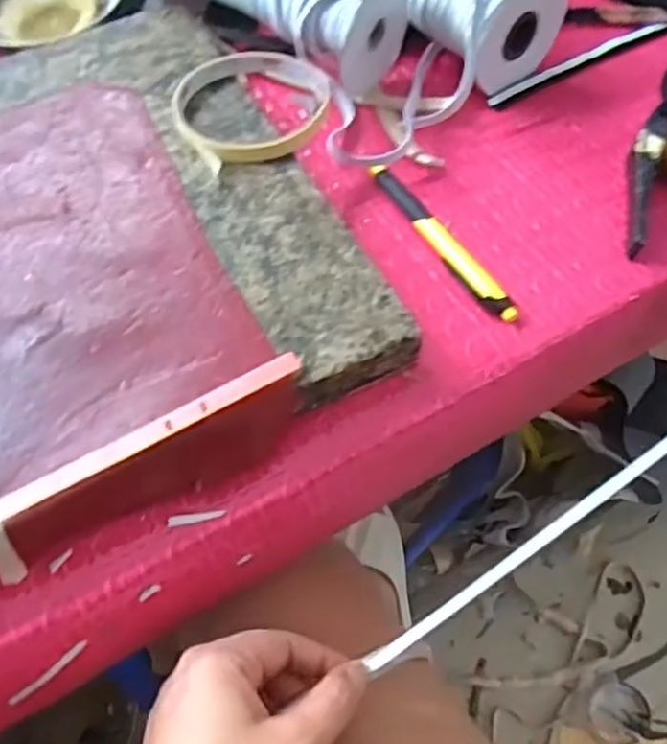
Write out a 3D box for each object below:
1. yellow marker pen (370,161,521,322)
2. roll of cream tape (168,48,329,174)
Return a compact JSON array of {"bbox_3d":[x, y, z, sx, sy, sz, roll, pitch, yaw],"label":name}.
[{"bbox_3d":[0.056,-0.071,0.363,0.013,0.010,0.118,-25,61,-12],"label":"yellow marker pen"},{"bbox_3d":[-0.045,-0.149,0.386,0.085,0.012,0.082,-1,59,2],"label":"roll of cream tape"}]

